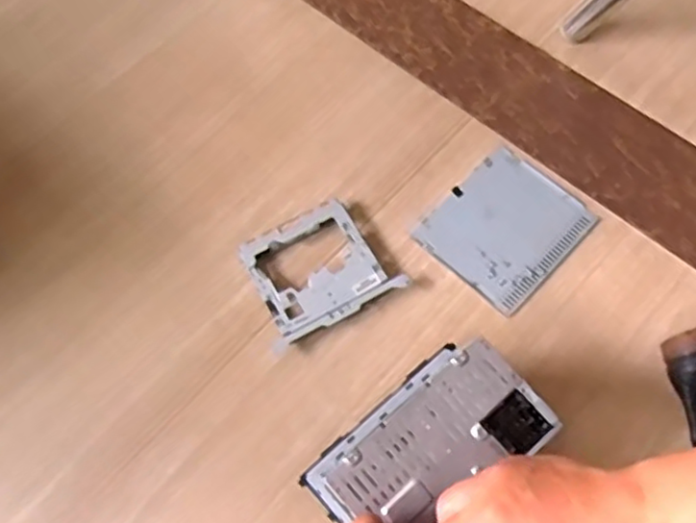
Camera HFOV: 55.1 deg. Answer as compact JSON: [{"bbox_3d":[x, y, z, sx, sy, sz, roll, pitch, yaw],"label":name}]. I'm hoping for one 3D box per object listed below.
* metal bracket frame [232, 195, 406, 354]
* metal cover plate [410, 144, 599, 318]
[{"bbox_3d":[-0.035,0.010,0.802,0.157,0.032,0.141,-24,66,-8],"label":"metal bracket frame"},{"bbox_3d":[0.195,-0.044,0.828,0.157,0.009,0.177,41,74,20],"label":"metal cover plate"}]

